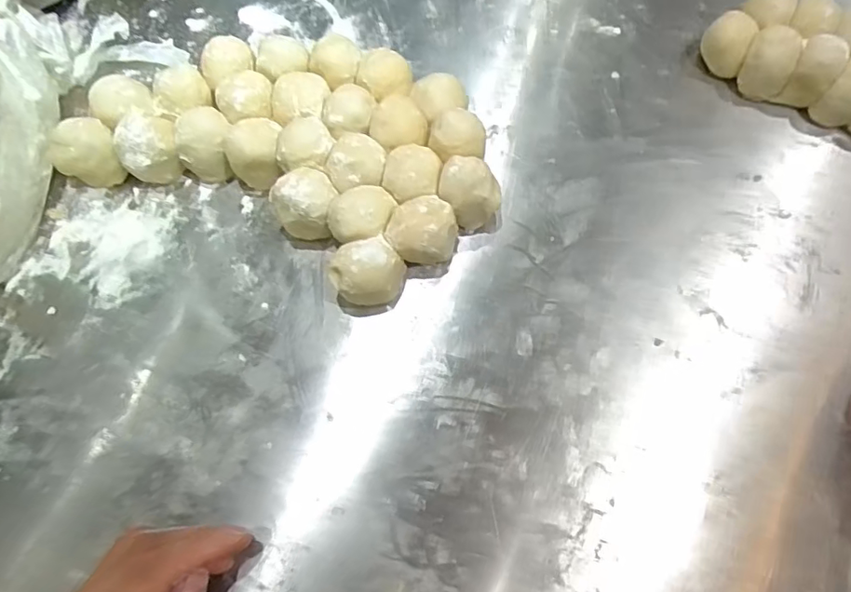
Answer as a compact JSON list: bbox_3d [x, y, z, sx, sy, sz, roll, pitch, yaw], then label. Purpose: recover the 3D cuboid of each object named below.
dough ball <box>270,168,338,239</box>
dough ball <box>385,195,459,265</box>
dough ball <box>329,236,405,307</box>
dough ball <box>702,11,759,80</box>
[{"bbox_3d":[-0.082,-0.063,0.390,0.042,0.038,0.041,0,70,0],"label":"dough ball"},{"bbox_3d":[-0.001,-0.043,0.385,0.046,0.044,0.039,-6,70,-2],"label":"dough ball"},{"bbox_3d":[-0.037,-0.015,0.374,0.047,0.045,0.034,-17,71,-6],"label":"dough ball"},{"bbox_3d":[0.244,-0.207,0.453,0.034,0.029,0.042,22,73,10],"label":"dough ball"}]

